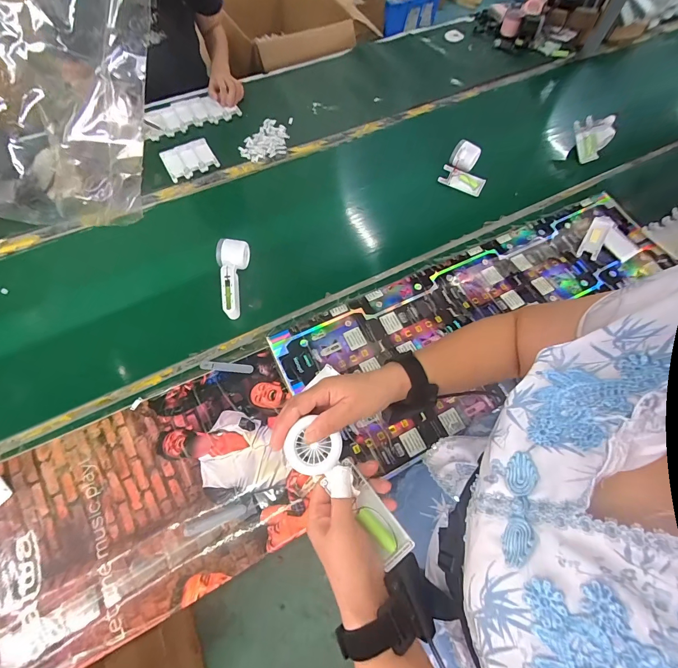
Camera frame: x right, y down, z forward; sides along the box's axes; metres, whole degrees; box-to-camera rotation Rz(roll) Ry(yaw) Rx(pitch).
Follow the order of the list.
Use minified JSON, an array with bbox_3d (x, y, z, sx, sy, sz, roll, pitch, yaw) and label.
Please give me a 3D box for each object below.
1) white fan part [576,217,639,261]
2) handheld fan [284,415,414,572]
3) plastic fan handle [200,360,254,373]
[{"bbox_3d":[0.602,-0.202,0.742,0.105,0.017,0.130,36,70,13],"label":"white fan part"},{"bbox_3d":[0.010,0.155,0.340,0.048,0.025,0.163,-43,93,-18],"label":"handheld fan"},{"bbox_3d":[-0.205,0.060,0.613,0.095,0.004,0.017,6,66,0],"label":"plastic fan handle"}]

